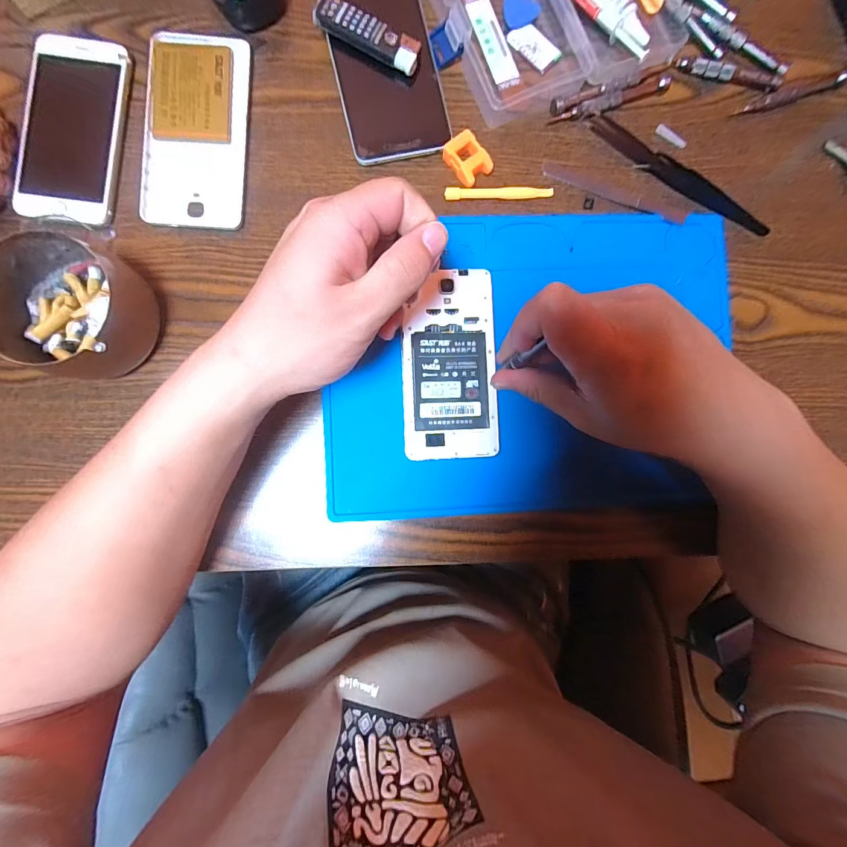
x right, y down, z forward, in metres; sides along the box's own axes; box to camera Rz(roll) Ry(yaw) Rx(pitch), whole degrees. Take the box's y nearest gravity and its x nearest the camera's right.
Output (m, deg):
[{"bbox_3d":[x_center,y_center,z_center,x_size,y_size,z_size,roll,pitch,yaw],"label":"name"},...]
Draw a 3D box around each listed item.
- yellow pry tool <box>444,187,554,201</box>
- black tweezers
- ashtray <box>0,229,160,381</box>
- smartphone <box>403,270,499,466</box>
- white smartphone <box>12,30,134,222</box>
[{"bbox_3d":[0.059,-0.181,0.298,0.084,0.007,0.011,-4,89,-3],"label":"yellow pry tool"},{"bbox_3d":[0.205,-0.196,0.305,0.163,0.009,0.018,33,87,-2],"label":"black tweezers"},{"bbox_3d":[-0.236,-0.076,0.257,0.081,0.044,0.086,17,88,-3],"label":"ashtray"},{"bbox_3d":[0.020,-0.044,0.285,0.069,0.007,0.138,-2,89,-3],"label":"smartphone"},{"bbox_3d":[-0.254,-0.212,0.272,0.066,0.011,0.135,6,88,-3],"label":"white smartphone"}]

